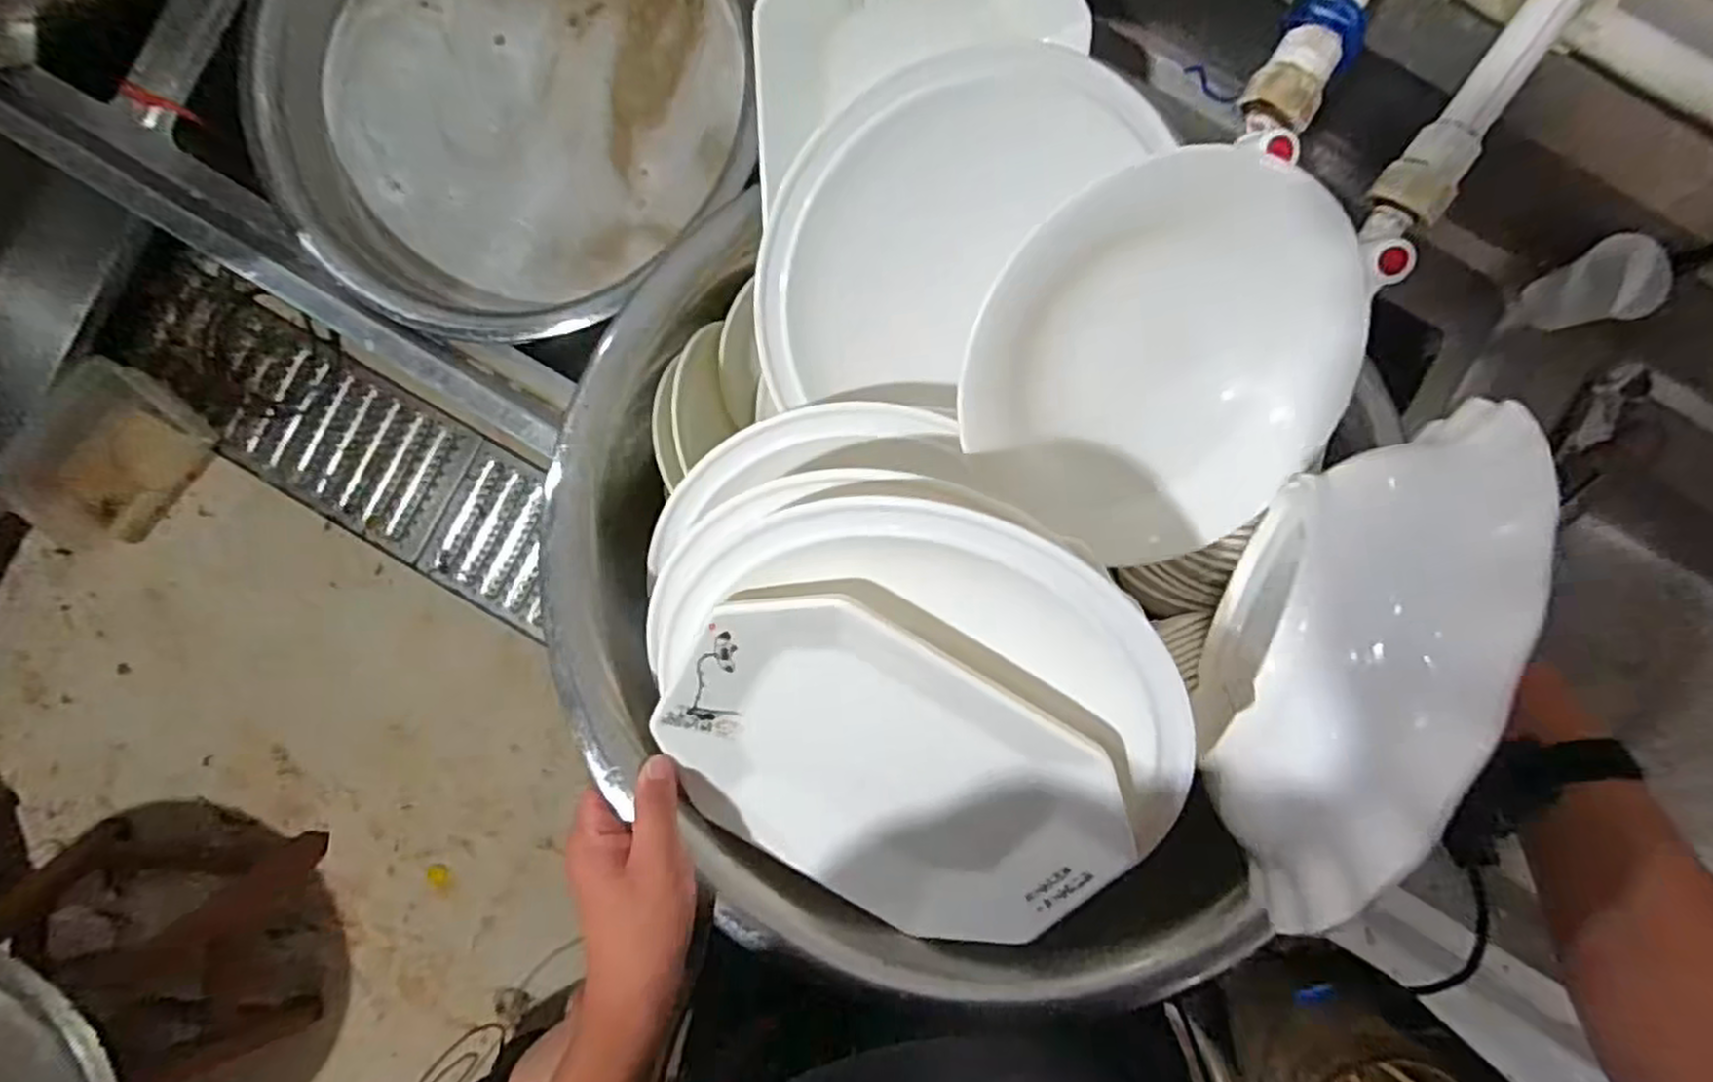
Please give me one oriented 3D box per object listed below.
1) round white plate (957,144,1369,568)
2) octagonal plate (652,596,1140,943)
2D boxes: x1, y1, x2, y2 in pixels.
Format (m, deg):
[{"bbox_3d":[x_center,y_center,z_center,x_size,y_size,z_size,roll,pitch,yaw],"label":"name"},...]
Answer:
[{"bbox_3d":[0.180,-0.100,0.438,0.223,0.024,0.216,-2,114,-5],"label":"round white plate"},{"bbox_3d":[0.014,0.137,0.437,0.254,0.030,0.176,32,117,-3],"label":"octagonal plate"}]

